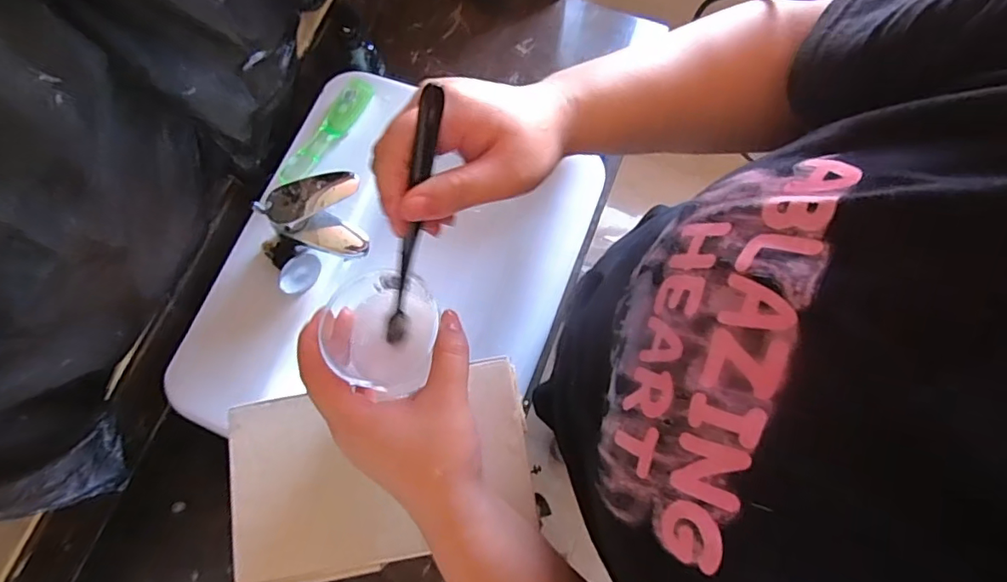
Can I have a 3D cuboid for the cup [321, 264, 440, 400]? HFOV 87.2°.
[{"bbox_3d":[-0.079,0.022,0.334,0.068,0.045,0.079,8,76,3],"label":"cup"}]

